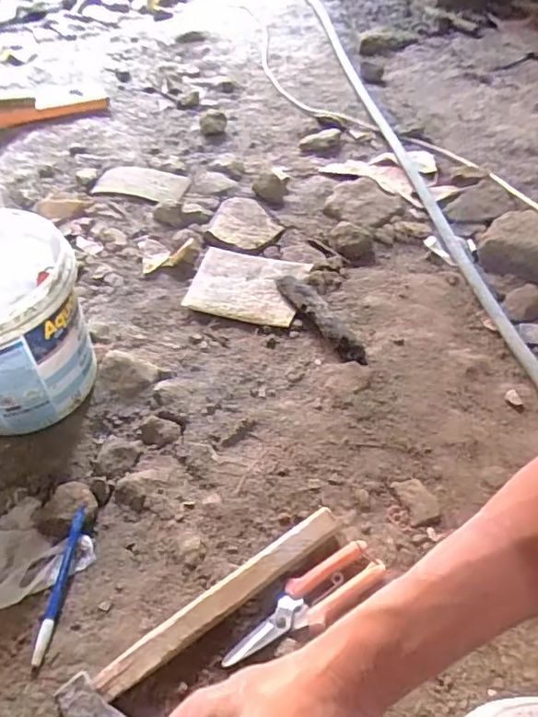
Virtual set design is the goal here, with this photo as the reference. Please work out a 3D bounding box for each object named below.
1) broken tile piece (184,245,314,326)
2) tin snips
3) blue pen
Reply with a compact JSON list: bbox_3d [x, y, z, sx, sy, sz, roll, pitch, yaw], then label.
[{"bbox_3d":[-0.032,-0.110,0.838,0.159,0.016,0.127,11,51,11],"label":"broken tile piece"},{"bbox_3d":[0.034,0.238,0.545,0.167,0.024,0.049,-29,55,-22],"label":"tin snips"},{"bbox_3d":[-0.205,0.216,0.556,0.014,0.014,0.150,2,49,3],"label":"blue pen"}]

